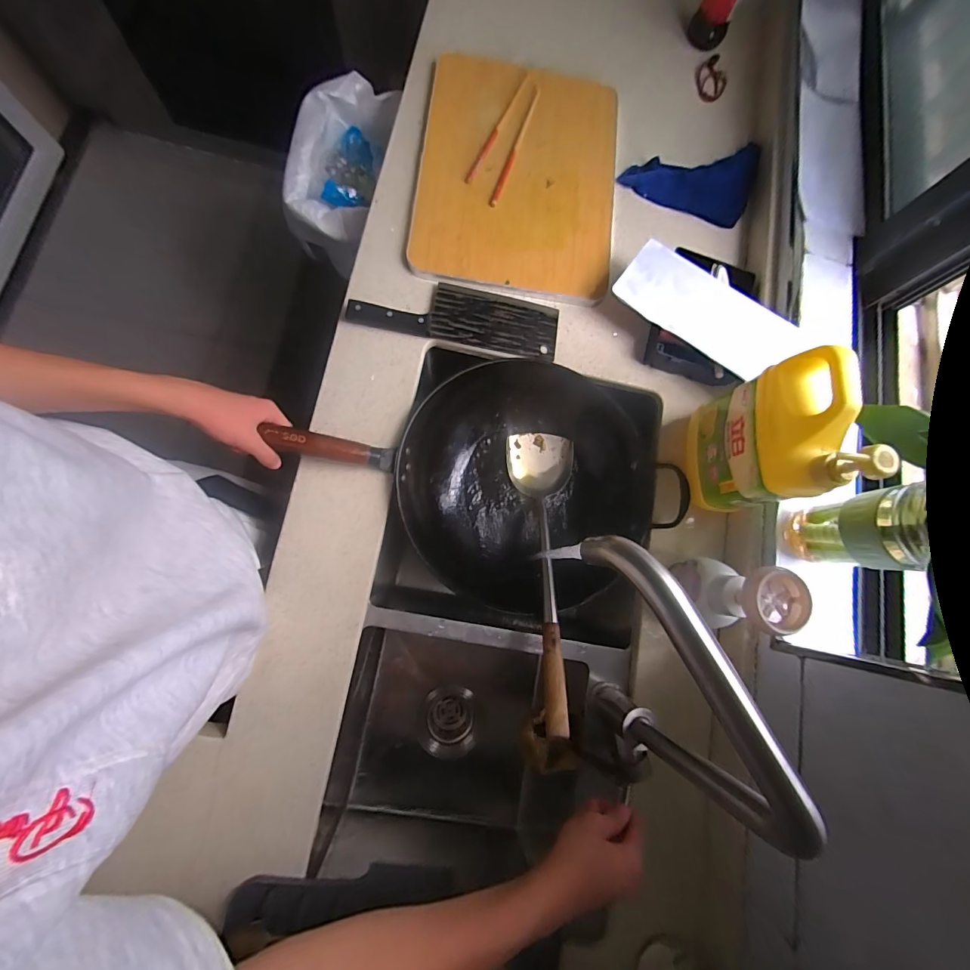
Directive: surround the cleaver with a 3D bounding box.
[{"bbox_3d":[-0.038,-0.242,0.611,0.290,0.018,0.086,9,79,-8],"label":"cleaver"}]

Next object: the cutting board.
[{"bbox_3d":[0.048,-0.478,0.657,0.294,0.021,0.398,5,79,-2],"label":"cutting board"}]

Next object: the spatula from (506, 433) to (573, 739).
[{"bbox_3d":[0.093,0.101,0.571,0.105,0.082,0.421,-3,48,0],"label":"spatula"}]

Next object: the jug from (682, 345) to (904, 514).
[{"bbox_3d":[0.317,-0.058,0.485,0.074,0.220,0.151,2,79,-5],"label":"jug"}]

